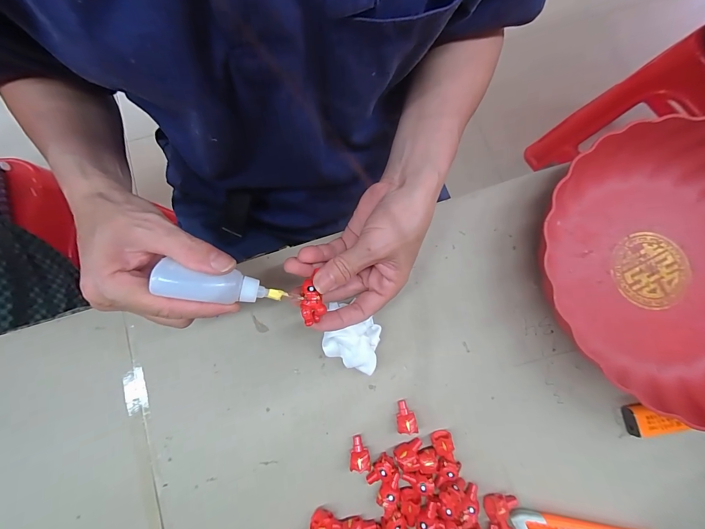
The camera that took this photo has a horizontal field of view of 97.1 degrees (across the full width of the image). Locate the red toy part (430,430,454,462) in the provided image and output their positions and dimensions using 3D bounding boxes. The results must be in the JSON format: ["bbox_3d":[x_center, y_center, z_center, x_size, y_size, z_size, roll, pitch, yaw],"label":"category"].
[{"bbox_3d":[0.074,0.150,0.257,0.016,0.011,0.022,-6,80,-2],"label":"red toy part"}]

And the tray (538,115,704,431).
[{"bbox_3d":[0.281,-0.001,0.268,0.232,0.063,0.230,34,81,6],"label":"tray"}]

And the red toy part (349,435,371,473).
[{"bbox_3d":[0.005,0.155,0.256,0.016,0.012,0.024,-9,80,-2],"label":"red toy part"}]

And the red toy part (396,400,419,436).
[{"bbox_3d":[0.045,0.128,0.261,0.017,0.012,0.024,-2,79,-1],"label":"red toy part"}]

